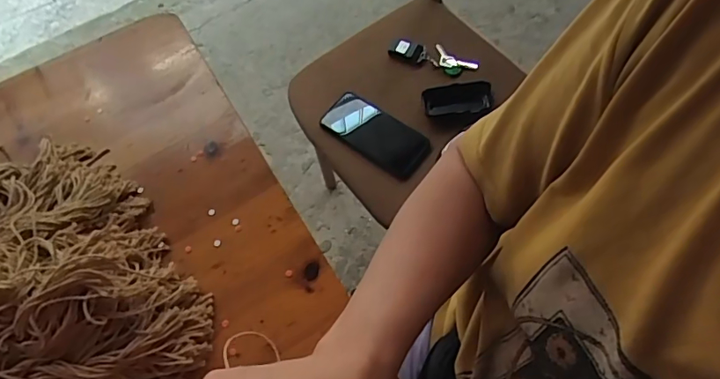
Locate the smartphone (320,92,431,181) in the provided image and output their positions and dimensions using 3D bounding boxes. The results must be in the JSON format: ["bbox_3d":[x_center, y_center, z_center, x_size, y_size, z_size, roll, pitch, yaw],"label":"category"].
[{"bbox_3d":[0.021,-0.088,0.772,0.174,0.017,0.079,34,70,19],"label":"smartphone"}]

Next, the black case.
[{"bbox_3d":[0.153,-0.143,0.778,0.107,0.016,0.056,-5,63,1],"label":"black case"}]

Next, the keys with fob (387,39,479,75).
[{"bbox_3d":[0.124,-0.225,0.822,0.145,0.022,0.050,20,66,13],"label":"keys with fob"}]

